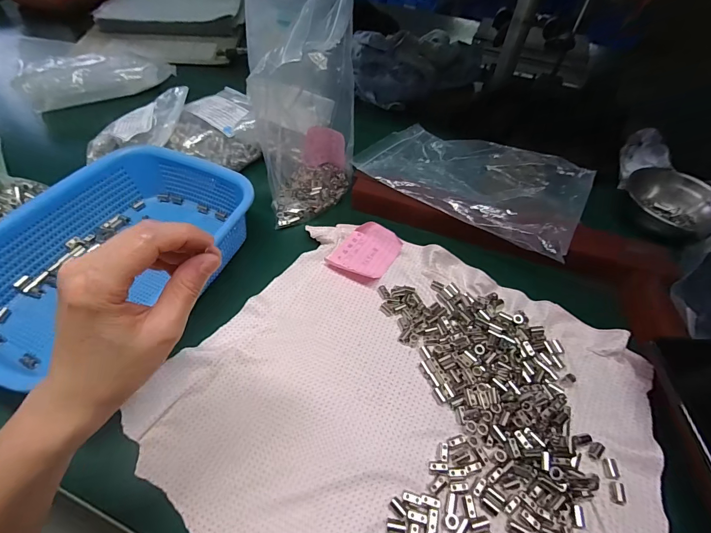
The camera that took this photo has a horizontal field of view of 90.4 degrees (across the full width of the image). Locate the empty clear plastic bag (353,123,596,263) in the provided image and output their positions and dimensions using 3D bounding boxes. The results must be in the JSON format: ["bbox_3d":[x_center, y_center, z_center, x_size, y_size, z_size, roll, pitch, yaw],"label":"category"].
[{"bbox_3d":[0.167,-0.127,0.492,0.280,0.025,0.193,28,52,24],"label":"empty clear plastic bag"}]

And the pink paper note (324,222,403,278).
[{"bbox_3d":[0.012,-0.019,0.437,0.065,0.023,0.078,33,58,19],"label":"pink paper note"}]

